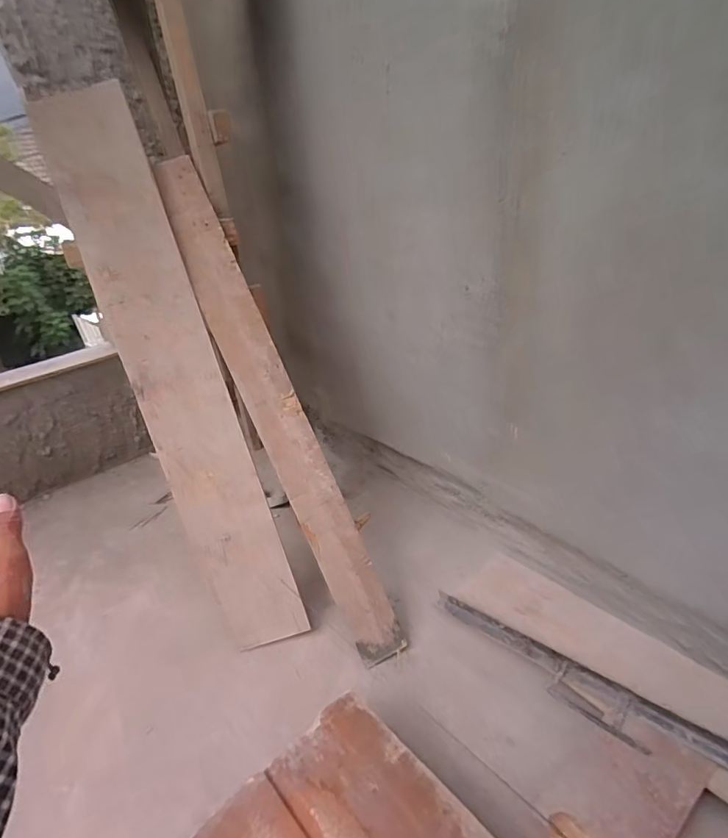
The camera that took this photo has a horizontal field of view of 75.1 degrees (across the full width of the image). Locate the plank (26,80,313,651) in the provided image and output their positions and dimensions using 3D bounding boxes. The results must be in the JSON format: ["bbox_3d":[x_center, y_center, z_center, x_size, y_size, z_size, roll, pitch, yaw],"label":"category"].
[{"bbox_3d":[-0.388,-0.065,1.006,0.189,1.176,0.026,-17,8,-2],"label":"plank"}]

